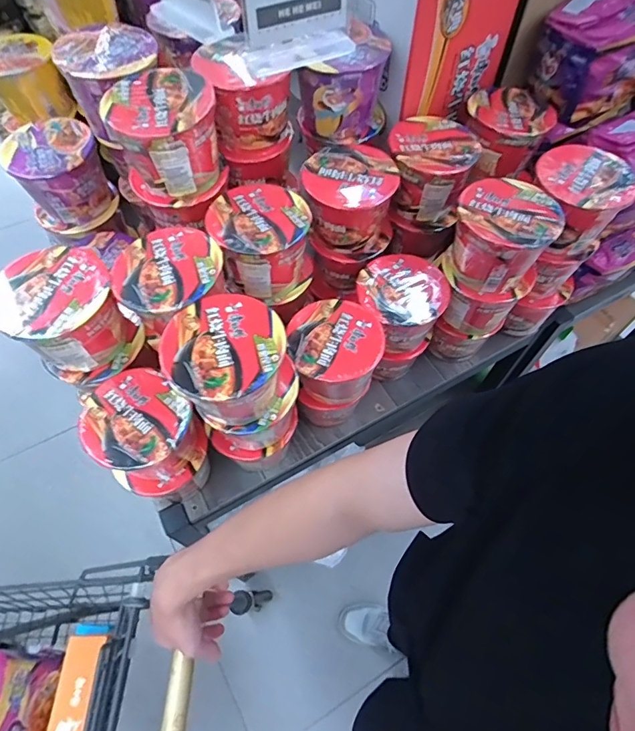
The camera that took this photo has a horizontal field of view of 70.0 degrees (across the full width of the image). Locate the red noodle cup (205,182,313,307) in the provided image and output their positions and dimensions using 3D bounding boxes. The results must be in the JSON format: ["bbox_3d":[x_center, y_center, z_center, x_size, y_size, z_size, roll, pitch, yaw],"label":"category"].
[{"bbox_3d":[-0.074,-0.163,0.628,0.129,0.109,0.122,1,58,-2],"label":"red noodle cup"}]

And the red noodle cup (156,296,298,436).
[{"bbox_3d":[-0.102,0.005,0.536,0.126,0.113,0.126,1,58,-2],"label":"red noodle cup"}]

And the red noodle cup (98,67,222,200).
[{"bbox_3d":[-0.192,-0.291,0.581,0.122,0.103,0.120,-8,59,-7],"label":"red noodle cup"}]

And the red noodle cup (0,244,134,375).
[{"bbox_3d":[-0.309,-0.061,0.562,0.125,0.115,0.118,1,58,-2],"label":"red noodle cup"}]

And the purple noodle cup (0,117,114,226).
[{"bbox_3d":[-0.394,-0.297,0.698,0.121,0.107,0.121,-24,62,-16],"label":"purple noodle cup"}]

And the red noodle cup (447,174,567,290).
[{"bbox_3d":[0.247,-0.174,0.622,0.124,0.102,0.116,1,58,-2],"label":"red noodle cup"}]

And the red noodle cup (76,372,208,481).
[{"bbox_3d":[-0.230,0.092,0.599,0.124,0.107,0.113,1,58,-2],"label":"red noodle cup"}]

